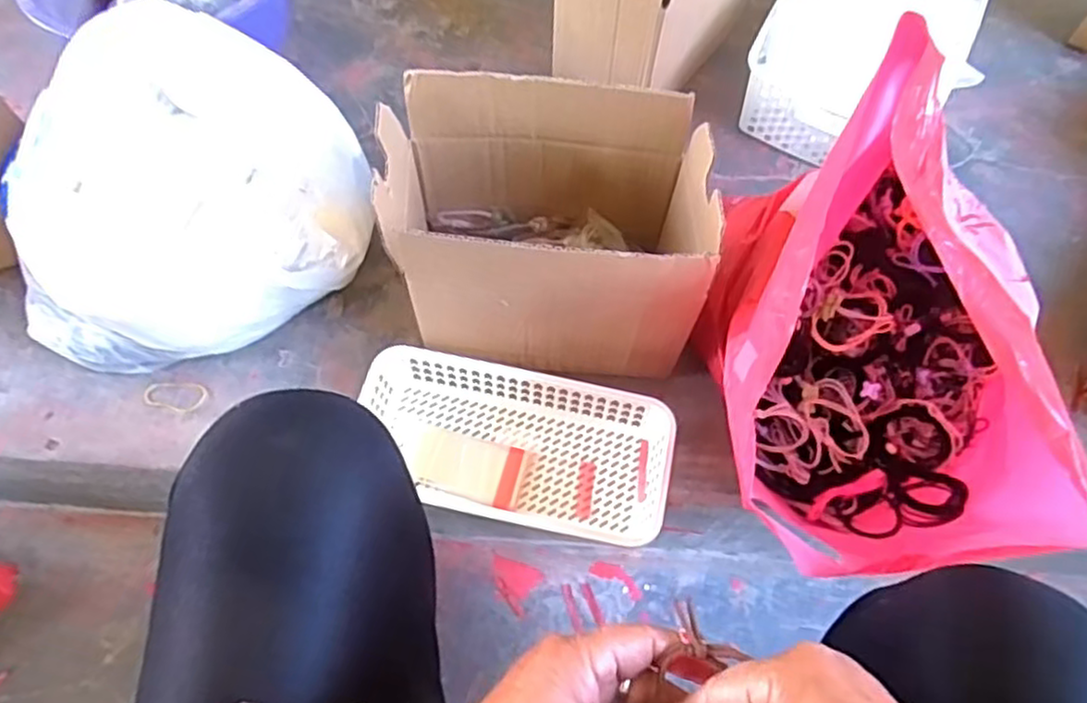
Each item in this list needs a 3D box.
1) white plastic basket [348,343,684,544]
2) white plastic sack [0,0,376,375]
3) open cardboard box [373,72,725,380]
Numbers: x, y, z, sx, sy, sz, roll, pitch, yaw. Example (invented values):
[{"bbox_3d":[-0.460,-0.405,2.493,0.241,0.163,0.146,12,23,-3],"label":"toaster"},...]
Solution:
[{"bbox_3d":[-0.026,0.081,0.632,0.267,0.048,0.128,12,64,4],"label":"white plastic basket"},{"bbox_3d":[-0.314,-0.137,0.652,0.295,0.181,0.259,-5,63,-4],"label":"white plastic sack"},{"bbox_3d":[0.002,-0.095,0.598,0.235,0.190,0.150,5,63,2],"label":"open cardboard box"}]

